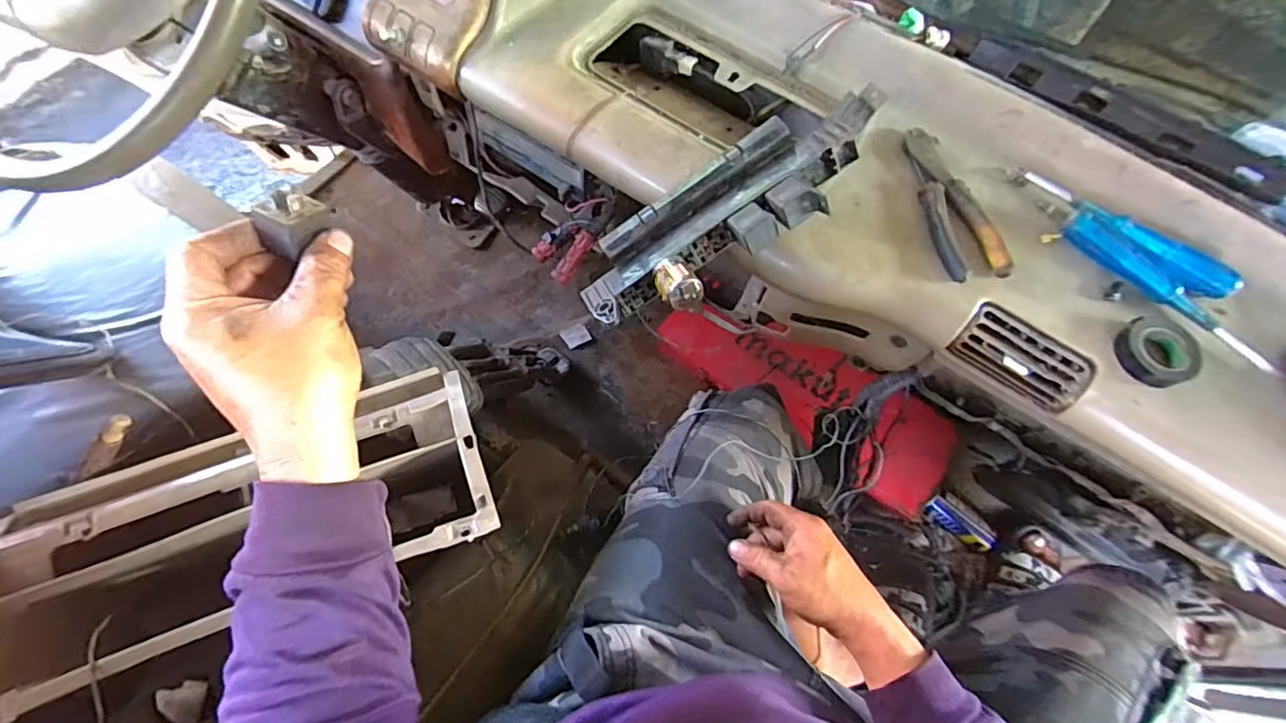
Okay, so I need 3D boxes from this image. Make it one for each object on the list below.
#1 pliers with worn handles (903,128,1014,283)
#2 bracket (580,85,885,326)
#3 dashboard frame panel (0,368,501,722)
[{"bbox_3d":[0.280,-0.147,0.536,0.055,0.017,0.162,-13,67,-8],"label":"pliers with worn handles"},{"bbox_3d":[0.087,-0.131,0.518,0.311,0.073,0.096,-32,70,4],"label":"bracket"},{"bbox_3d":[-0.348,0.135,0.522,0.407,0.097,0.194,-21,68,-11],"label":"dashboard frame panel"}]

